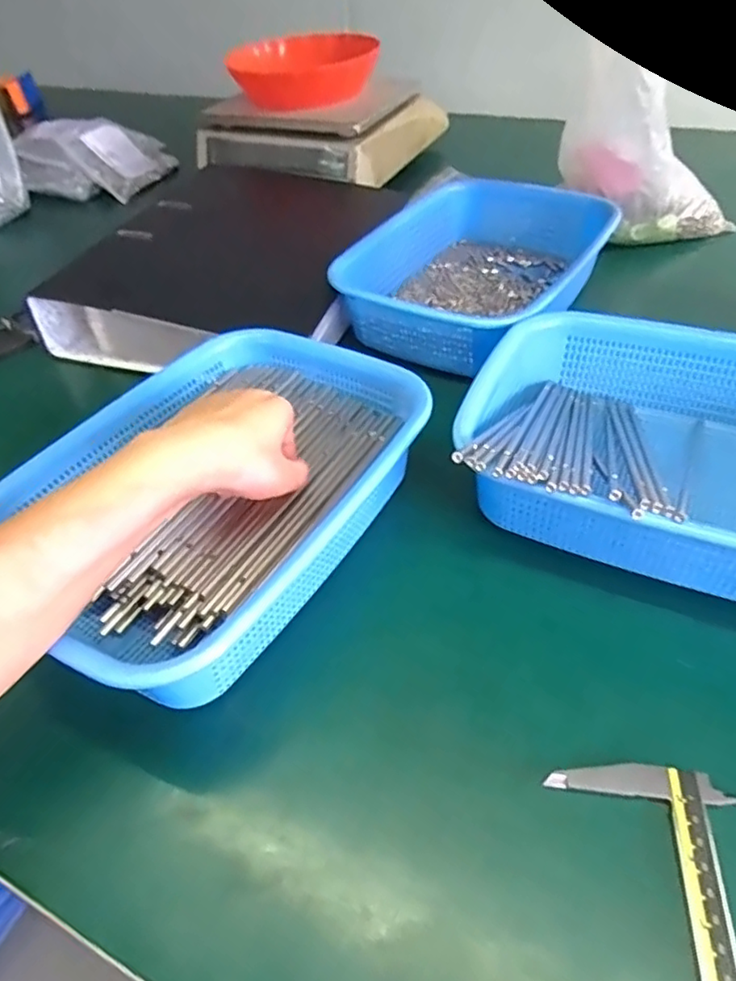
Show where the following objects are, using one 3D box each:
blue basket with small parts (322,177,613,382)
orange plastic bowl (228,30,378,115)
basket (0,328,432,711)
[{"bbox_3d":[0.113,-0.226,0.622,0.210,0.072,0.269,23,51,24],"label":"blue basket with small parts"},{"bbox_3d":[-0.088,-0.589,0.861,0.204,0.055,0.161,-7,45,-2],"label":"orange plastic bowl"},{"bbox_3d":[-0.099,-0.002,0.418,0.202,0.075,0.295,23,51,25],"label":"basket"}]

